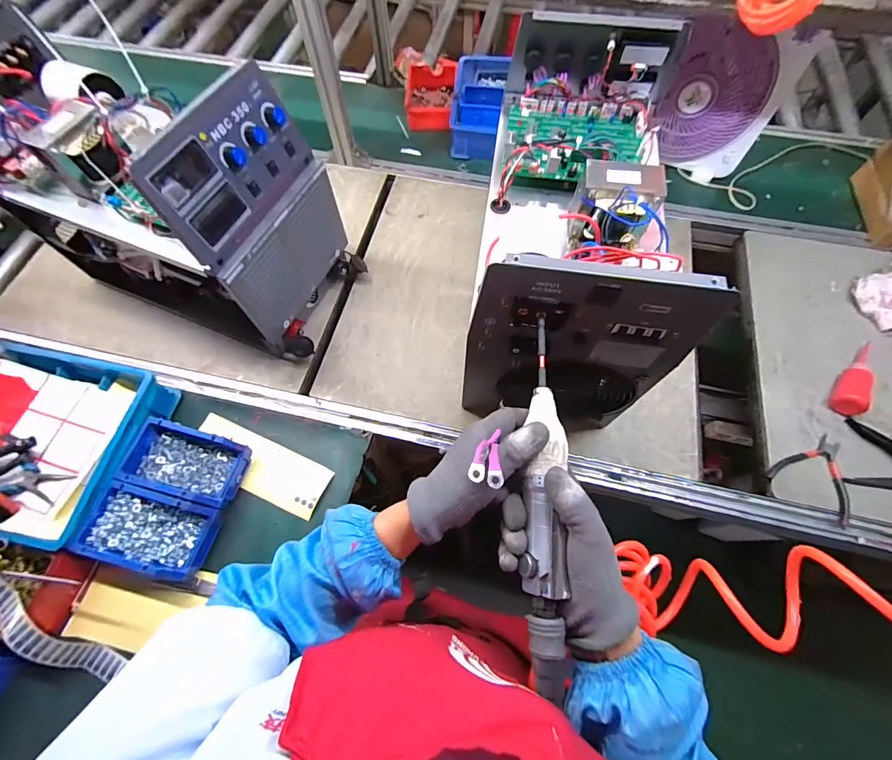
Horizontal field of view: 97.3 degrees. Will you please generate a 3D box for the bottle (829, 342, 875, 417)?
[{"bbox_3d":[0.751,-0.010,0.713,0.047,0.042,0.171,34,69,15],"label":"bottle"}]

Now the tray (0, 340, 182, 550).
[{"bbox_3d":[-0.668,0.083,0.619,0.357,0.092,0.275,13,67,6],"label":"tray"}]

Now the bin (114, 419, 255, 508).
[{"bbox_3d":[-0.412,0.134,0.628,0.169,0.066,0.101,14,66,7],"label":"bin"}]

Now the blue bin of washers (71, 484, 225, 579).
[{"bbox_3d":[-0.437,0.226,0.586,0.161,0.068,0.100,11,65,5],"label":"blue bin of washers"}]

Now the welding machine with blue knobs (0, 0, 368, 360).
[{"bbox_3d":[-0.477,-0.301,0.670,0.554,0.375,0.259,20,68,9],"label":"welding machine with blue knobs"}]

